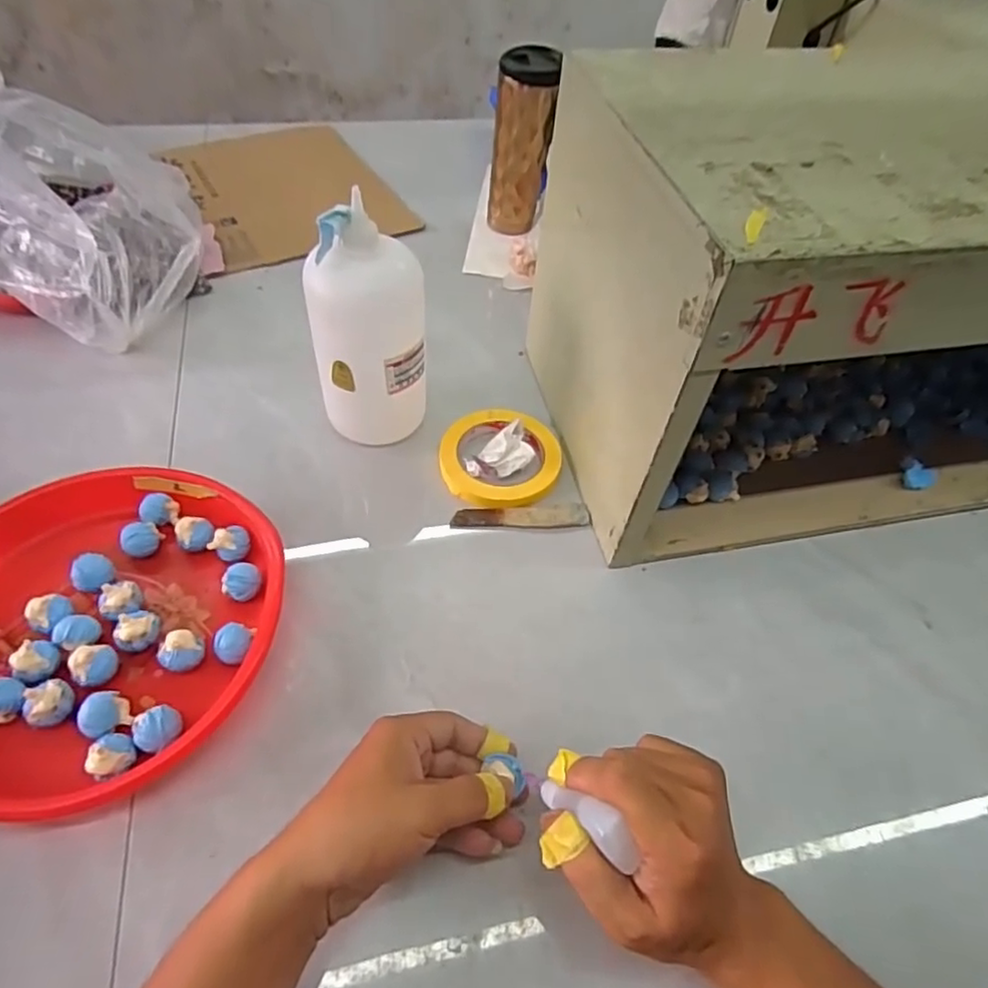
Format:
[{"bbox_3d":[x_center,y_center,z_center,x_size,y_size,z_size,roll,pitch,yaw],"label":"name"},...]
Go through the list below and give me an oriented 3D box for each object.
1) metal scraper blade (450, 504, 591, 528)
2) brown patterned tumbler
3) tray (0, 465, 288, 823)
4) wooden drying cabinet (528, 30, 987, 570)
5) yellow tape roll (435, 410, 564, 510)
[{"bbox_3d":[0.024,0.020,0.545,0.118,0.004,0.024,-1,52,-6],"label":"metal scraper blade"},{"bbox_3d":[0.032,-0.410,0.760,0.068,0.191,0.075,5,52,-2],"label":"brown patterned tumbler"},{"bbox_3d":[-0.280,0.087,0.447,0.248,0.034,0.242,3,52,-3],"label":"tray"},{"bbox_3d":[0.370,-0.172,0.552,0.609,0.291,0.295,-8,53,-11],"label":"wooden drying cabinet"},{"bbox_3d":[0.006,-0.034,0.576,0.108,0.021,0.103,3,52,-3],"label":"yellow tape roll"}]

